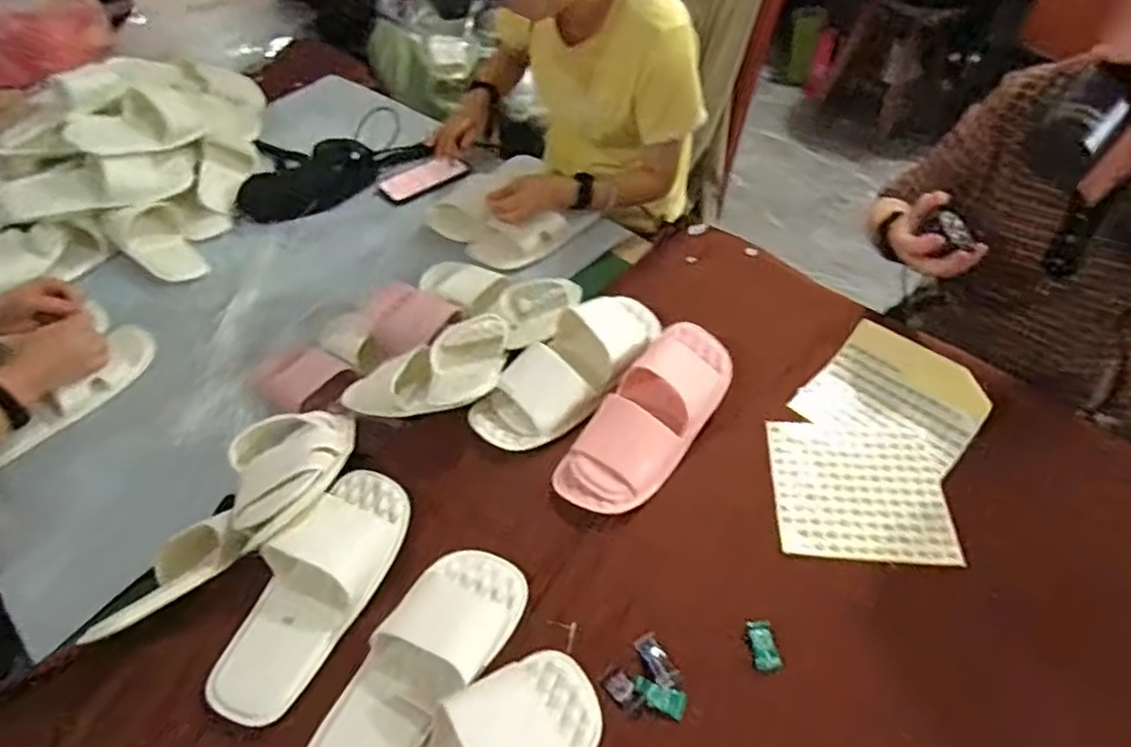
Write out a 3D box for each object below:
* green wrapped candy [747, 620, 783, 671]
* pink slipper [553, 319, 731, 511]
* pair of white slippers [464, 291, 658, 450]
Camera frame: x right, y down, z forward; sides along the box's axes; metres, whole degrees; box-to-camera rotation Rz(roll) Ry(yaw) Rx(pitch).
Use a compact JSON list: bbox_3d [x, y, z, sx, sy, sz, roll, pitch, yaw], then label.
[{"bbox_3d":[0.179,0.244,0.621,0.024,0.010,0.043,-4,49,-2],"label":"green wrapped candy"},{"bbox_3d":[0.096,0.047,0.755,0.098,0.063,0.251,30,56,25],"label":"pink slipper"},{"bbox_3d":[0.013,-0.008,0.799,0.106,0.062,0.255,35,58,28],"label":"pair of white slippers"}]

